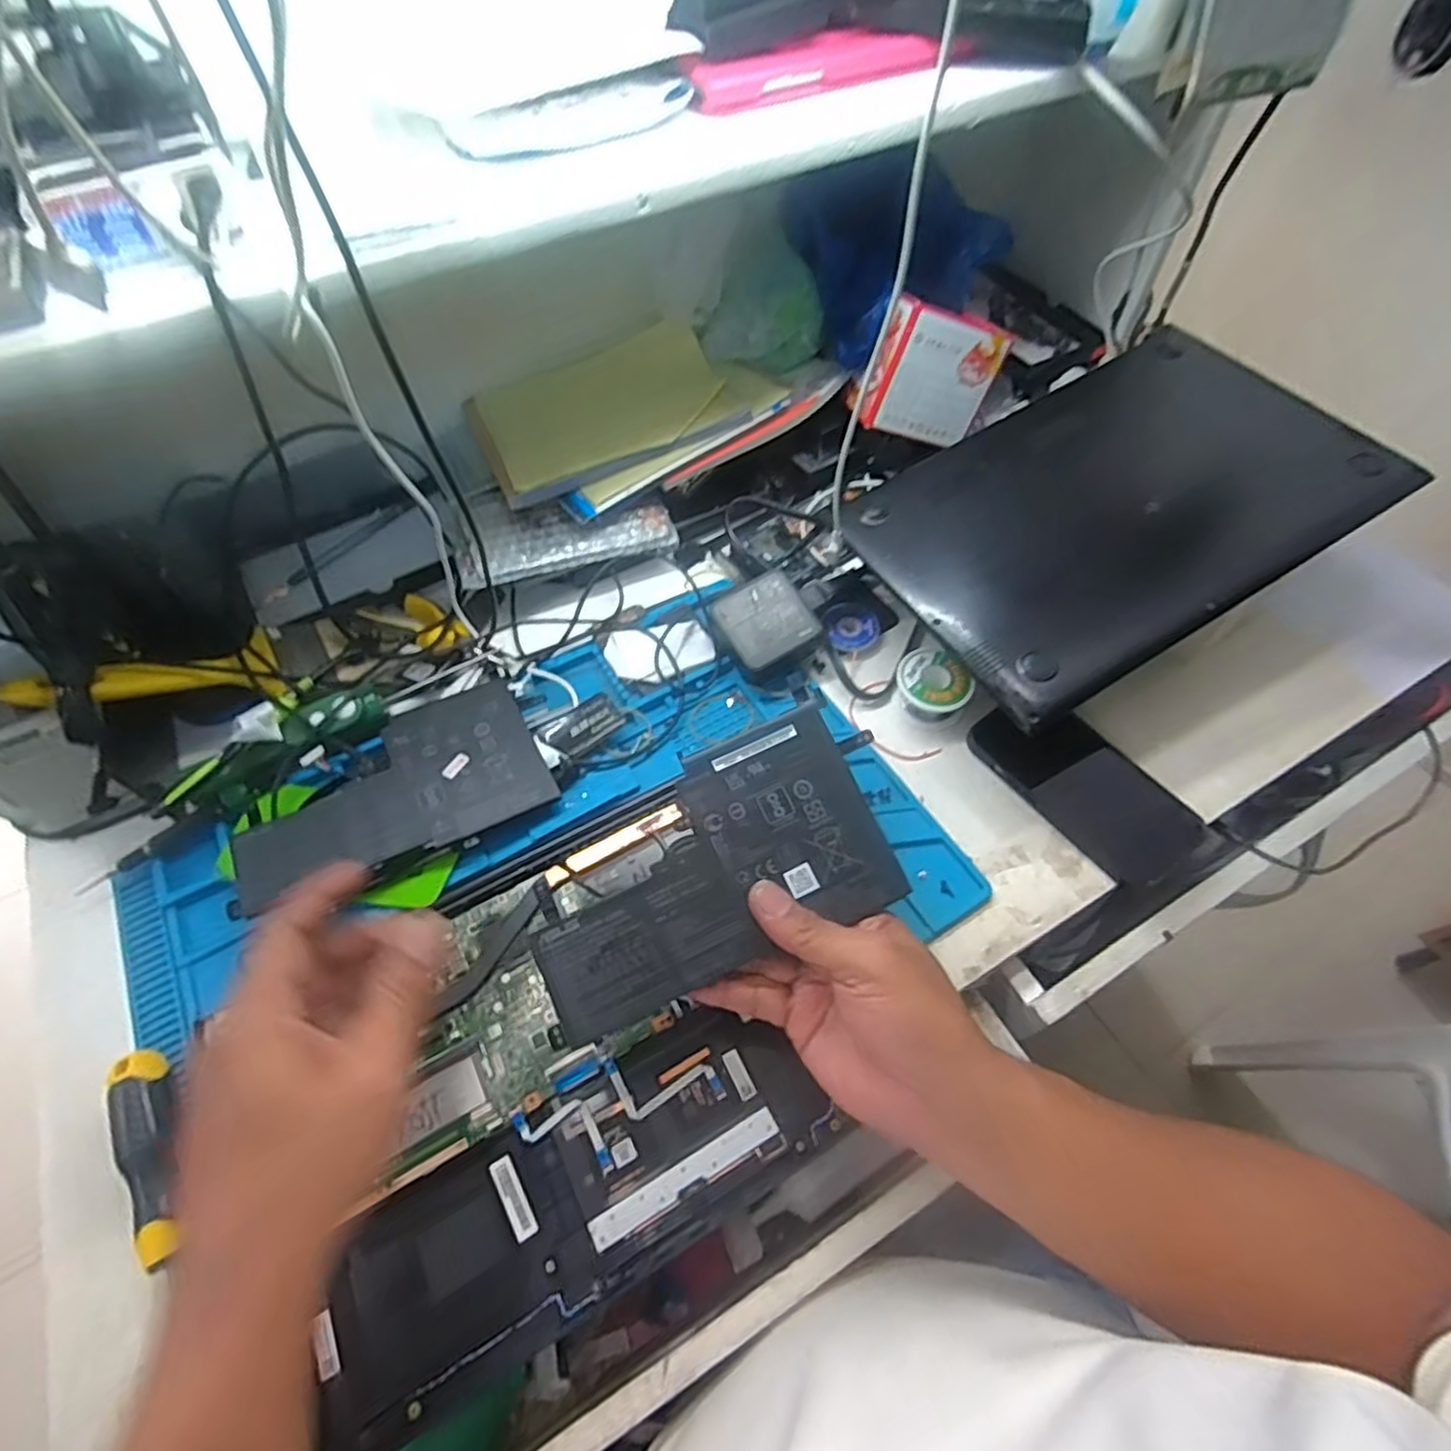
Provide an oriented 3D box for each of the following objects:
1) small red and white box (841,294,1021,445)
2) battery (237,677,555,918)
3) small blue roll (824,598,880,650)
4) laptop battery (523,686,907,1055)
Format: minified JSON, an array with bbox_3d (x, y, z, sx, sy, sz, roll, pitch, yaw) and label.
[{"bbox_3d":[0.168,-0.290,0.591,0.099,0.094,0.050,9,37,-15],"label":"small red and white box"},{"bbox_3d":[-0.218,0.039,0.470,0.187,0.006,0.109,-22,60,-21],"label":"battery"},{"bbox_3d":[0.100,-0.077,0.566,0.039,0.013,0.046,5,58,4],"label":"small blue roll"},{"bbox_3d":[-0.009,0.071,0.375,0.188,0.005,0.113,-21,78,-12],"label":"laptop battery"}]

